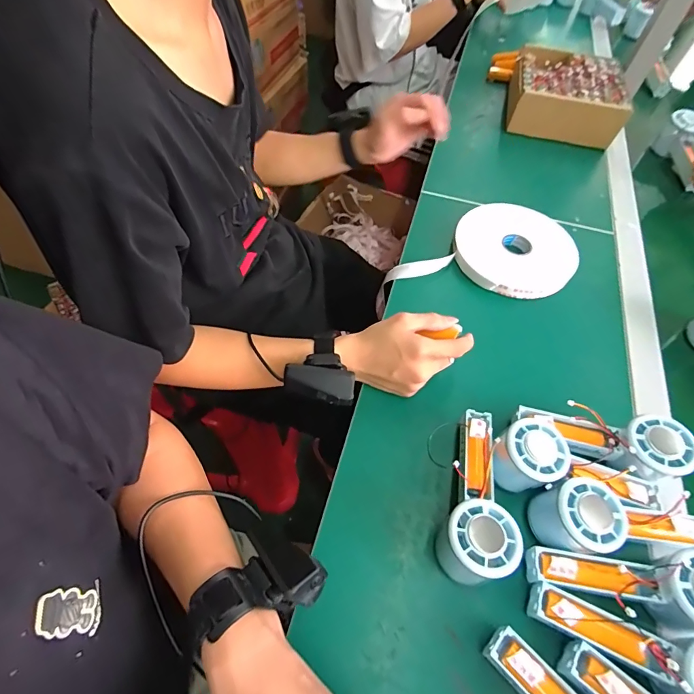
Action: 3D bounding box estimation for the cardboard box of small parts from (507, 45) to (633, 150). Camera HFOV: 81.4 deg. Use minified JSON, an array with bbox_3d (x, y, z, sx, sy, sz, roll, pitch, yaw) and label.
[{"bbox_3d":[0.400,-0.467,0.741,0.183,0.066,0.176,14,58,5],"label":"cardboard box of small parts"}]

